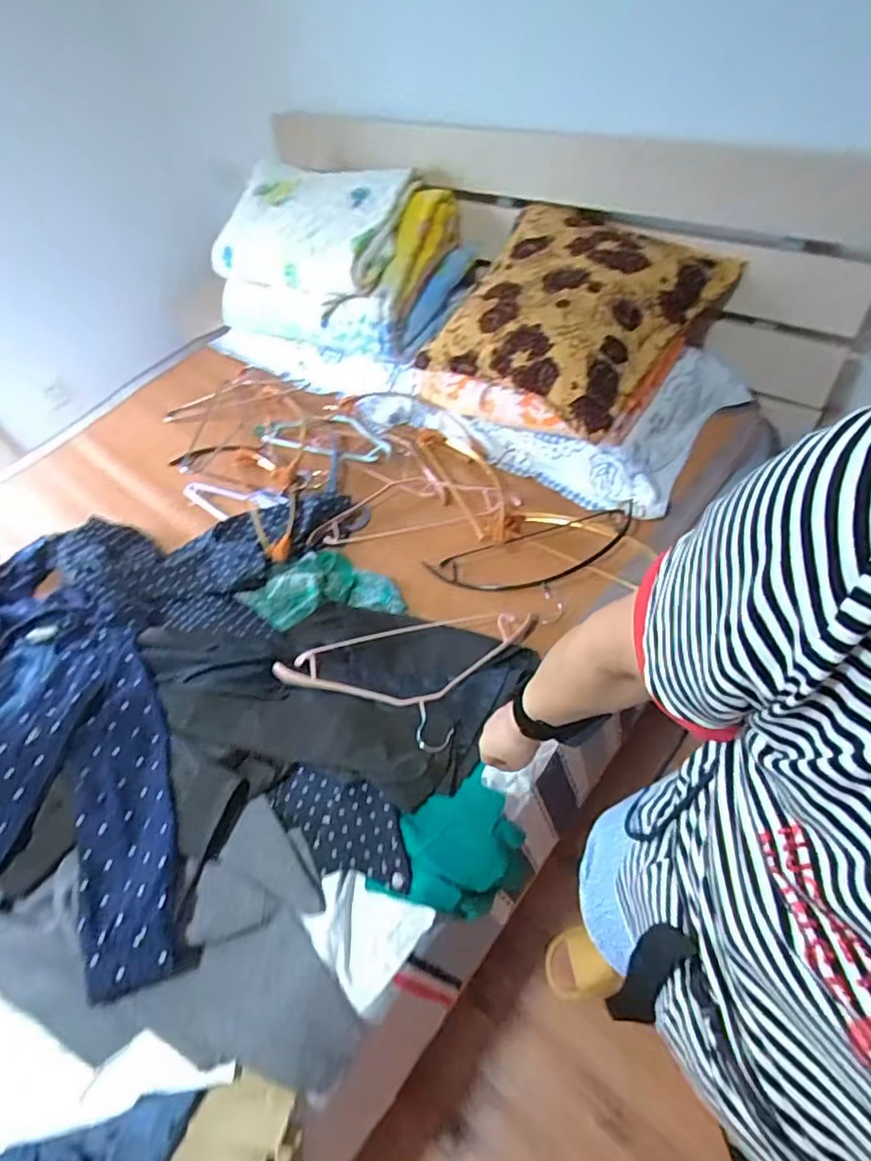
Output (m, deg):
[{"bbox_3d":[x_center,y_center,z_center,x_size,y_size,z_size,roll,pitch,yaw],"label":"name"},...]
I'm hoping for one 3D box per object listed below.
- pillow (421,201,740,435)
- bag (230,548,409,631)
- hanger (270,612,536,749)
[{"bbox_3d":[0.256,-0.553,1.165,0.475,0.137,0.440,36,89,25],"label":"pillow"},{"bbox_3d":[-0.215,0.011,1.107,0.294,0.035,0.172,-11,53,4],"label":"bag"},{"bbox_3d":[-0.033,0.162,0.926,0.428,0.026,0.222,-7,59,-6],"label":"hanger"}]

